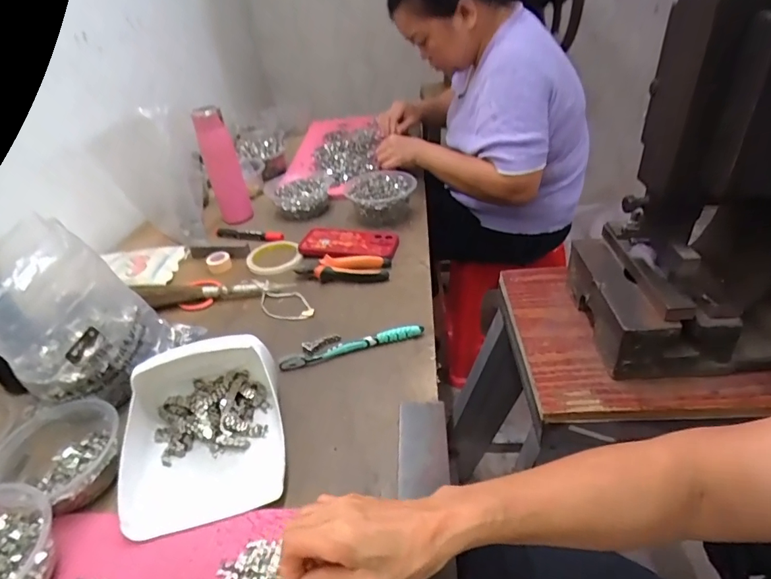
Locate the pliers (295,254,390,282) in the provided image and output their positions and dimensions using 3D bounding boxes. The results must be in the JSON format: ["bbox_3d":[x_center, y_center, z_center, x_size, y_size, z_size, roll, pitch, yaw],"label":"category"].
[{"bbox_3d":[-0.066,-0.035,0.746,0.145,0.033,0.050,-2,35,9],"label":"pliers"}]

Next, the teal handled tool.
[{"bbox_3d":[-0.042,0.073,0.595,0.186,0.015,0.015,-13,35,-7],"label":"teal handled tool"}]

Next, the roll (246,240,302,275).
[{"bbox_3d":[-0.189,-0.059,0.814,0.095,0.017,0.097,-5,35,4],"label":"roll"}]

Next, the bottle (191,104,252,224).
[{"bbox_3d":[-0.313,-0.239,0.897,0.061,0.204,0.050,-29,40,-27],"label":"bottle"}]

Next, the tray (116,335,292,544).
[{"bbox_3d":[-0.189,0.130,0.471,0.157,0.083,0.181,-14,35,-9],"label":"tray"}]

